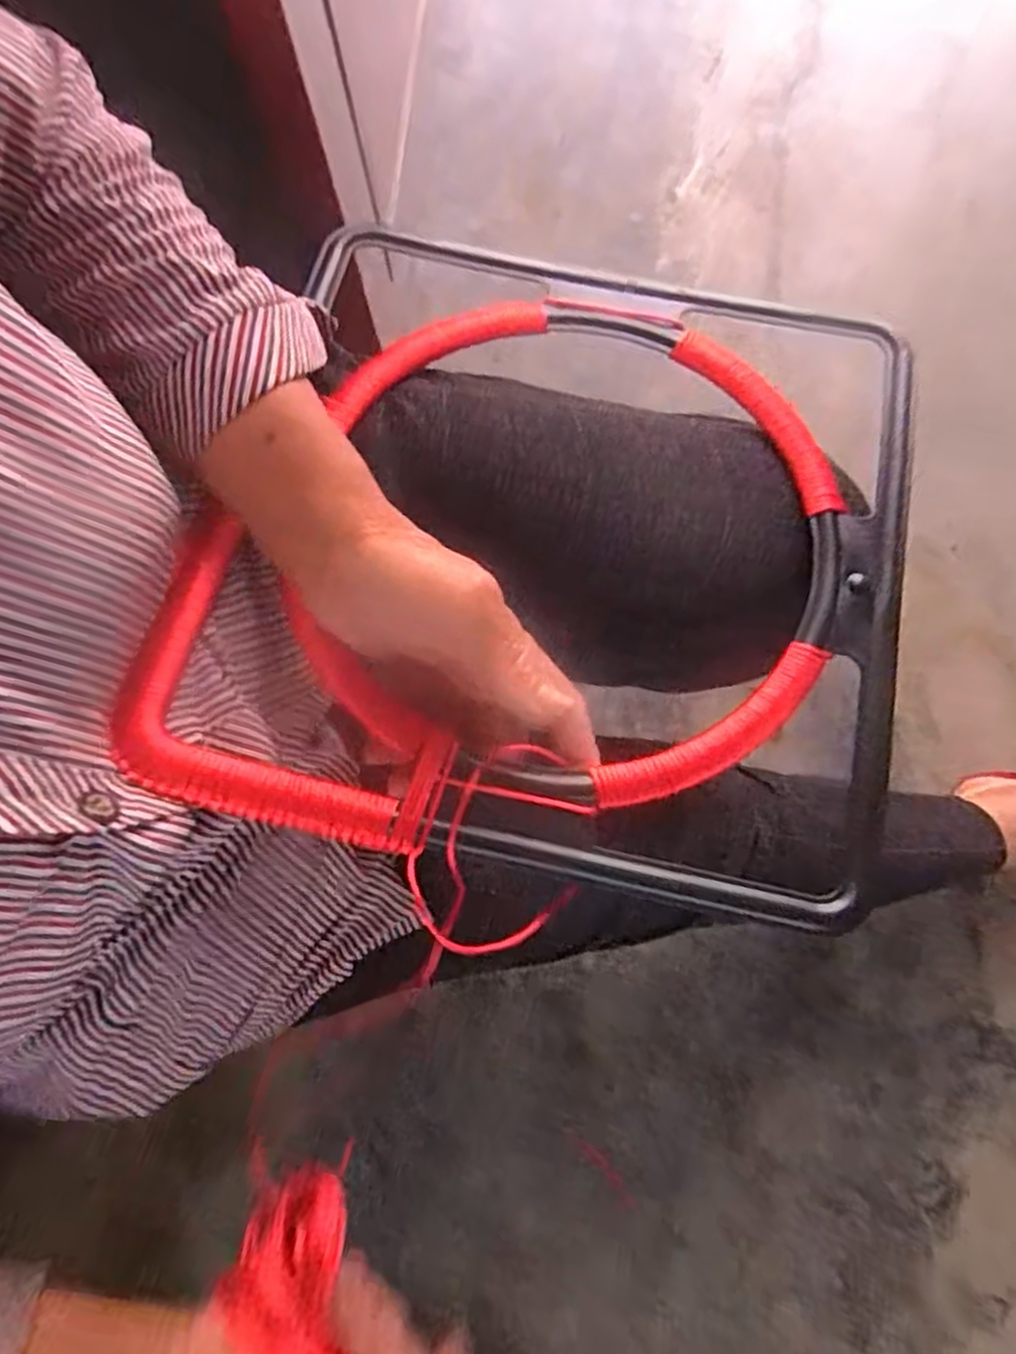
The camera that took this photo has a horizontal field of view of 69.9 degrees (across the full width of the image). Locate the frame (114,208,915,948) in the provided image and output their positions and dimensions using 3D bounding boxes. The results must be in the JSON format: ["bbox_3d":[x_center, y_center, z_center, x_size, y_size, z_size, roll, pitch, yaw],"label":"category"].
[{"bbox_3d":[0.023,-0.072,0.350,0.325,0.021,0.330,13,72,0],"label":"frame"}]

